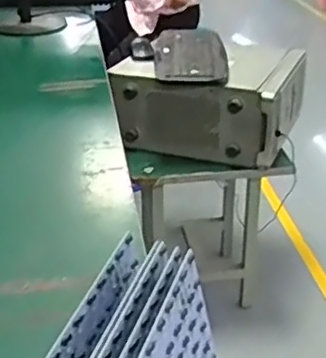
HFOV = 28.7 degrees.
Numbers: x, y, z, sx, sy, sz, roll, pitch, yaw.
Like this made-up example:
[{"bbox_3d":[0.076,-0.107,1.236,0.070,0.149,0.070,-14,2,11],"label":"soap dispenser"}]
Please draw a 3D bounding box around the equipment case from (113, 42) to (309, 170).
[{"bbox_3d":[0.105,-0.191,1.549,0.437,0.205,0.228,9,31,15],"label":"equipment case"}]

